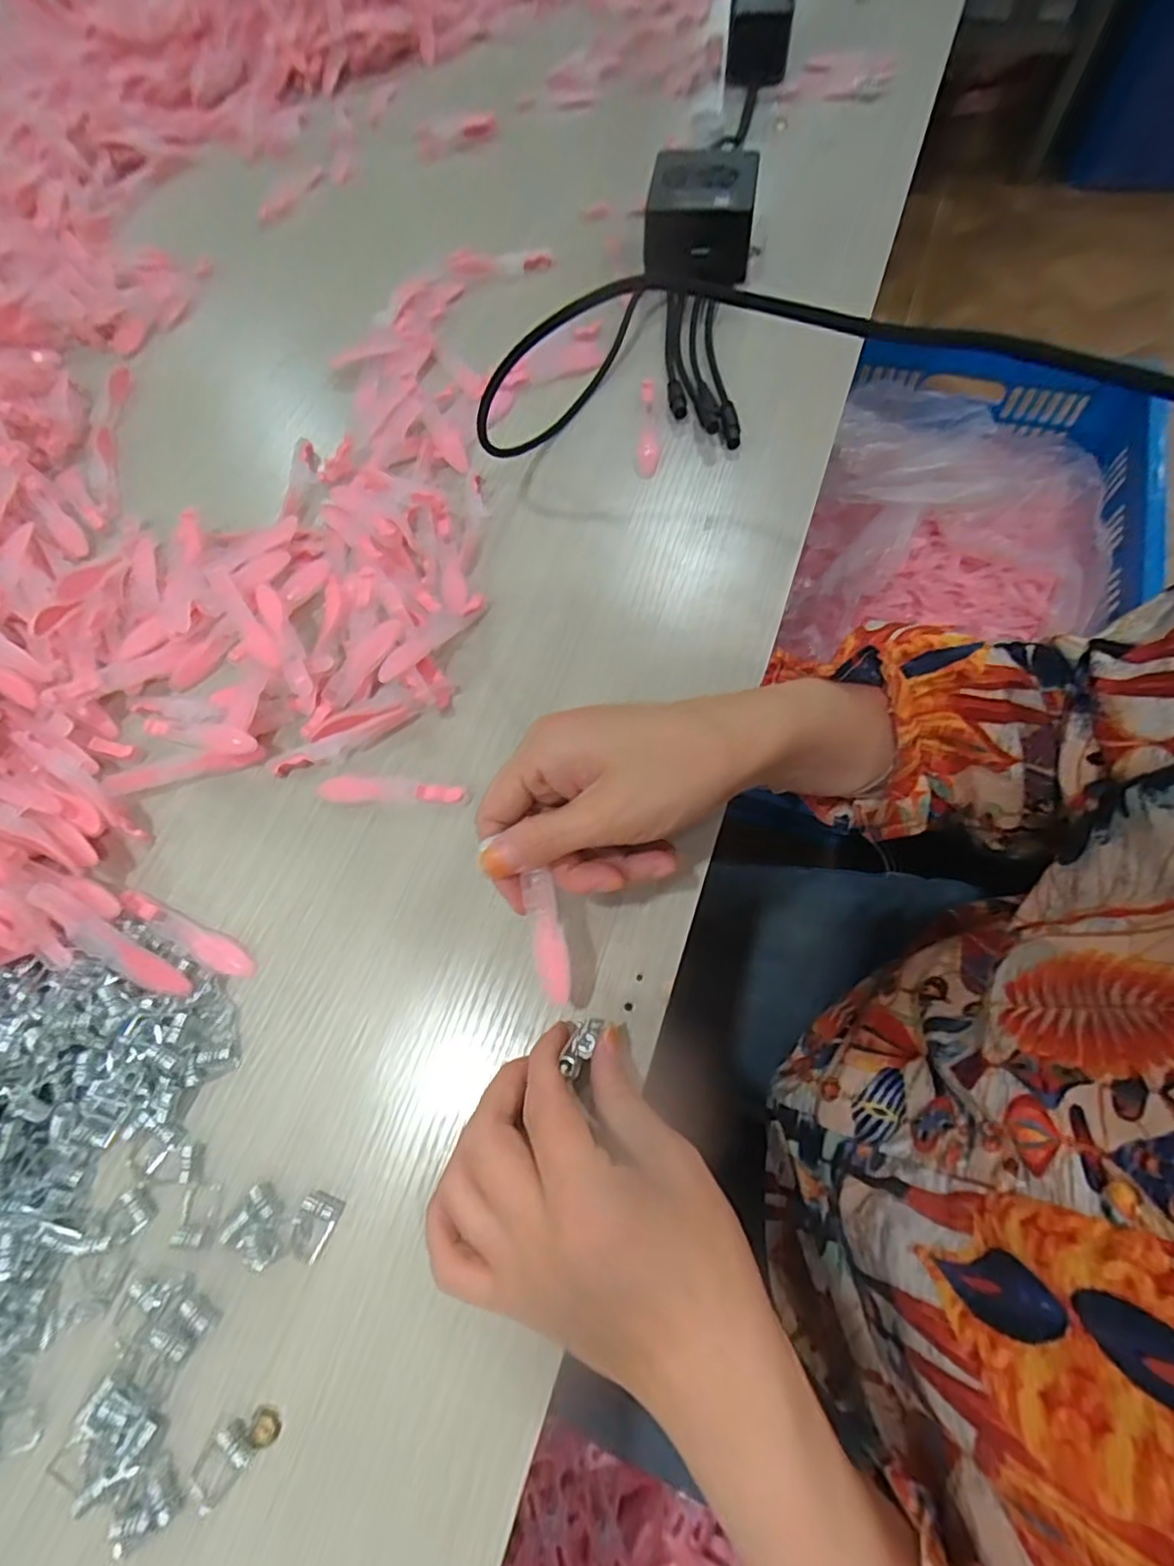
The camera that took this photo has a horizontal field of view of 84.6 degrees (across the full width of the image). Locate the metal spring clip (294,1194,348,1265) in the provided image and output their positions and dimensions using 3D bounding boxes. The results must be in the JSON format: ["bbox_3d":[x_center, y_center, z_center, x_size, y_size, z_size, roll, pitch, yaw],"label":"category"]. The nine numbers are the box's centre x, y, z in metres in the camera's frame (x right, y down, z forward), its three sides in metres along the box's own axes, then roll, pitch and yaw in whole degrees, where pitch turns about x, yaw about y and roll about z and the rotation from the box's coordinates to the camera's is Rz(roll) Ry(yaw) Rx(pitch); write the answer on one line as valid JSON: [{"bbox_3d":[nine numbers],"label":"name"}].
[{"bbox_3d":[-0.110,0.178,0.258,0.015,0.007,0.023,23,70,12],"label":"metal spring clip"}]

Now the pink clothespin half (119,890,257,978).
[{"bbox_3d":[-0.191,0.070,0.307,0.077,0.013,0.014,27,71,13],"label":"pink clothespin half"}]

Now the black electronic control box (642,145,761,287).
[{"bbox_3d":[0.082,-0.411,0.467,0.074,0.054,0.068,7,68,5],"label":"black electronic control box"}]

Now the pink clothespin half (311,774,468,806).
[{"bbox_3d":[-0.099,0.004,0.330,0.079,0.006,0.013,2,67,4],"label":"pink clothespin half"}]

